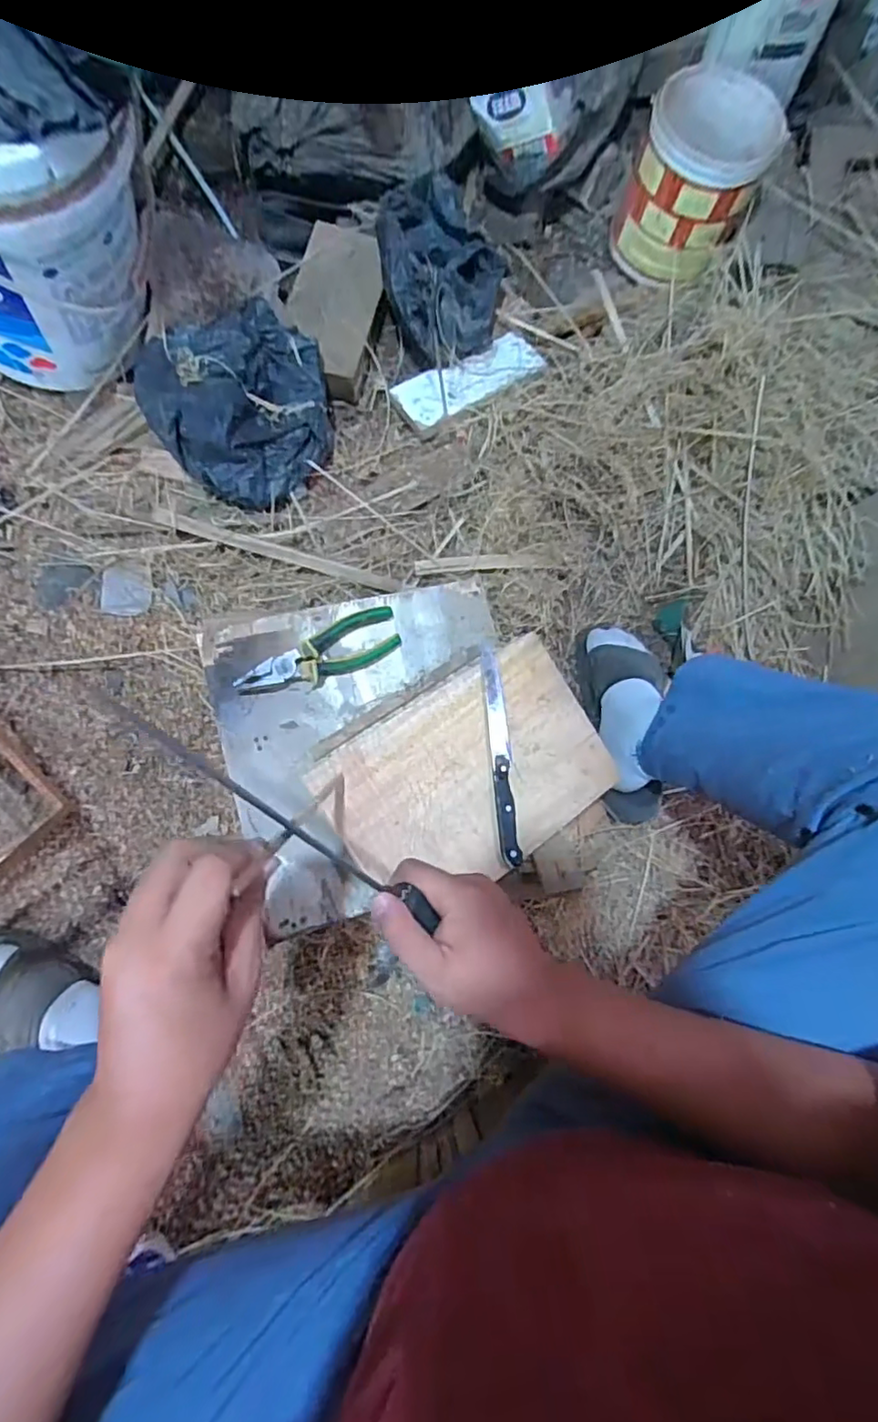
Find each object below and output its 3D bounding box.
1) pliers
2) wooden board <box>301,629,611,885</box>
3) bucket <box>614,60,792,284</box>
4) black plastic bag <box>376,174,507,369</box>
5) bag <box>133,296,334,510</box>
[{"bbox_3d":[-0.119,-0.056,0.601,0.170,0.023,0.055,-28,89,-25],"label":"pliers"},{"bbox_3d":[0.037,0.066,0.599,0.288,0.012,0.190,-33,92,-19],"label":"wooden board"},{"bbox_3d":[0.362,-0.759,0.862,0.174,0.184,0.190,1,81,-5],"label":"bucket"},{"bbox_3d":[0.004,-0.616,0.846,0.173,0.113,0.203,-4,81,-5],"label":"black plastic bag"},{"bbox_3d":[-0.254,-0.400,0.782,0.233,0.110,0.216,-27,84,-8],"label":"bag"}]

